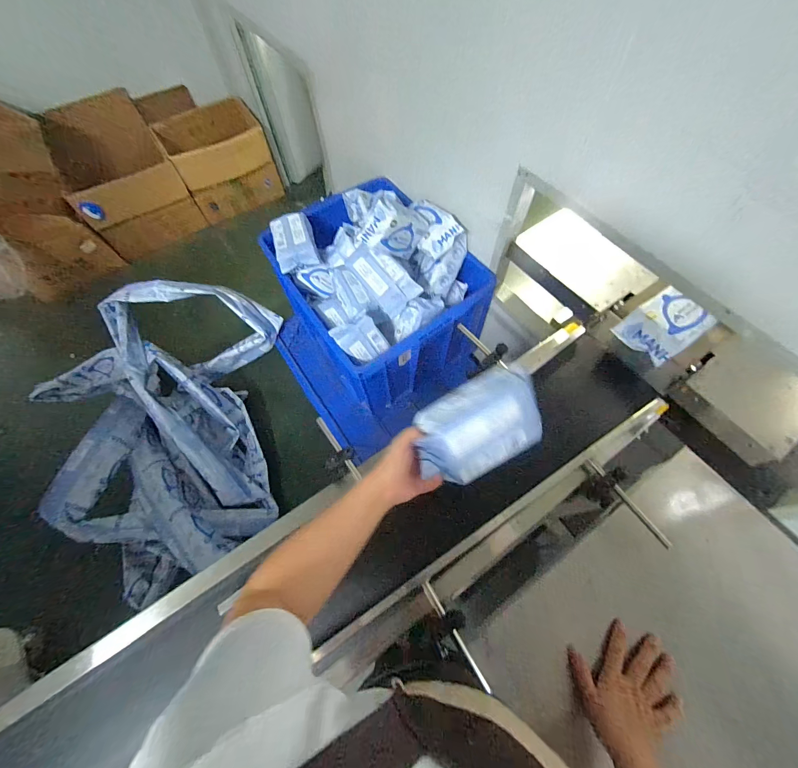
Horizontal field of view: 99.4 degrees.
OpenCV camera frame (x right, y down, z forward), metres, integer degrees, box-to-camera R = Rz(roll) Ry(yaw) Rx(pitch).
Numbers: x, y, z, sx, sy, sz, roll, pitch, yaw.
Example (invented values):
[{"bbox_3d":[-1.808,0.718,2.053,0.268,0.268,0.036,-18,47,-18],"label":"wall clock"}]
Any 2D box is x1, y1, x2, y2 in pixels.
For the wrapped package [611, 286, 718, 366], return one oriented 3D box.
[{"bbox_3d":[0.515,-0.117,0.649,0.157,0.062,0.108,-31,66,-12],"label":"wrapped package"}]

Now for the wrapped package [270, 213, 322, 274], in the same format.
[{"bbox_3d":[-0.301,-0.411,0.978,0.113,0.070,0.162,-17,64,-5],"label":"wrapped package"}]

